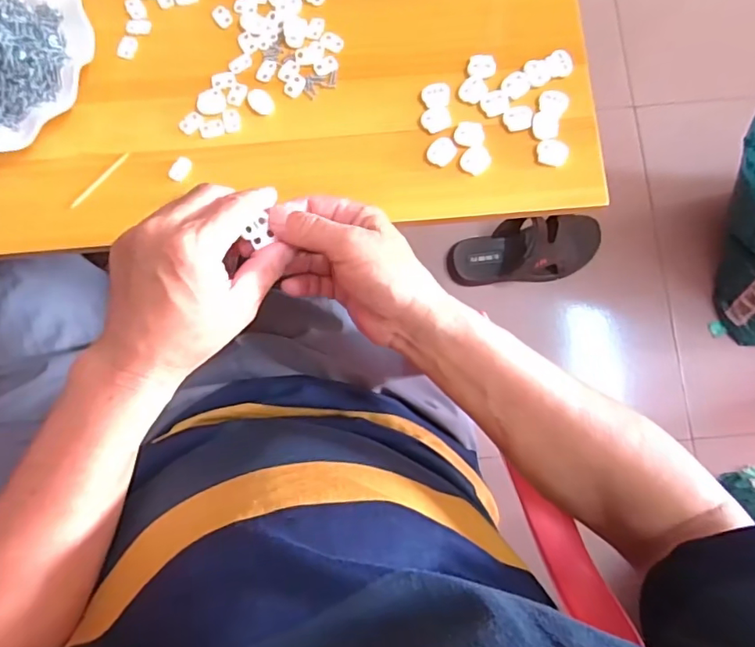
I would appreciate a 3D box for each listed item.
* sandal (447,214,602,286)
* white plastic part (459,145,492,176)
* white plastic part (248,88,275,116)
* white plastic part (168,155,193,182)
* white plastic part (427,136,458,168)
[{"bbox_3d":[0.250,-0.125,0.881,0.252,0.066,0.104,-5,81,-1],"label":"sandal"},{"bbox_3d":[0.078,-0.129,0.413,0.021,0.004,0.024,43,83,6],"label":"white plastic part"},{"bbox_3d":[-0.094,-0.180,0.428,0.017,0.004,0.025,-40,83,-6],"label":"white plastic part"},{"bbox_3d":[-0.157,-0.123,0.419,0.015,0.004,0.021,34,82,5],"label":"white plastic part"},{"bbox_3d":[0.051,-0.135,0.416,0.020,0.005,0.023,44,83,6],"label":"white plastic part"}]

